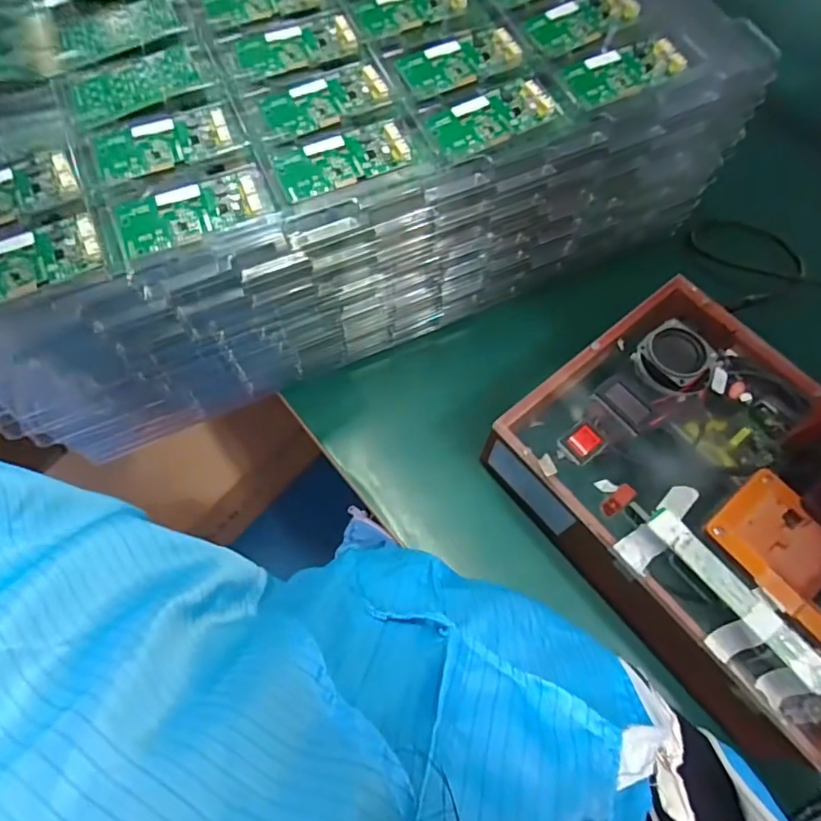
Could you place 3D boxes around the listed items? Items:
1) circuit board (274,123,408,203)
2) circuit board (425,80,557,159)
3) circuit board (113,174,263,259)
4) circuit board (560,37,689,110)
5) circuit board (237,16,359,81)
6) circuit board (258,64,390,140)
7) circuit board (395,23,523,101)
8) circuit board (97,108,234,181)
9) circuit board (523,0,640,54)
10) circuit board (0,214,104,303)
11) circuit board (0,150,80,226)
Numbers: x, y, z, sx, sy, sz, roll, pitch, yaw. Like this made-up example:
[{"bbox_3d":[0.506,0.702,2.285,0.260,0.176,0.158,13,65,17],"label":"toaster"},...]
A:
[{"bbox_3d":[-0.051,-0.184,0.382,0.093,0.009,0.045,-23,70,-10],"label":"circuit board"},{"bbox_3d":[0.059,-0.223,0.398,0.093,0.010,0.047,-27,70,-11],"label":"circuit board"},{"bbox_3d":[-0.152,-0.138,0.362,0.094,0.007,0.047,-22,69,-10],"label":"circuit board"},{"bbox_3d":[0.167,-0.272,0.416,0.090,0.014,0.049,-22,69,-10],"label":"circuit board"},{"bbox_3d":[-0.093,-0.298,0.425,0.092,0.008,0.049,-19,69,-8],"label":"circuit board"},{"bbox_3d":[-0.067,-0.240,0.403,0.094,0.008,0.049,-24,70,-10],"label":"circuit board"},{"bbox_3d":[0.038,-0.282,0.421,0.095,0.009,0.051,-23,70,-10],"label":"circuit board"},{"bbox_3d":[-0.180,-0.197,0.383,0.093,0.007,0.046,-22,70,-10],"label":"circuit board"},{"bbox_3d":[0.142,-0.328,0.438,0.093,0.012,0.050,-26,70,-11],"label":"circuit board"},{"bbox_3d":[-0.251,-0.099,0.343,0.094,0.008,0.047,-25,70,-11],"label":"circuit board"},{"bbox_3d":[-0.280,-0.151,0.363,0.091,0.006,0.048,-29,71,-12],"label":"circuit board"}]

